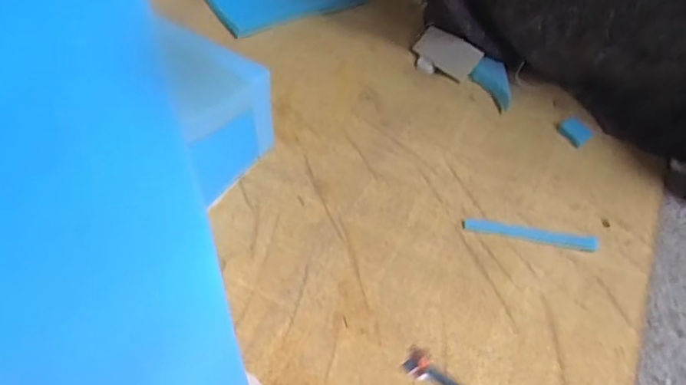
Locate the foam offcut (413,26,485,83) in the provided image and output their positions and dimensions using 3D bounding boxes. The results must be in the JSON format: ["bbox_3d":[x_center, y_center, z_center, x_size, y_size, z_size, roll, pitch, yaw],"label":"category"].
[{"bbox_3d":[0.238,-0.322,1.287,0.157,0.079,0.008,40,27,26],"label":"foam offcut"}]

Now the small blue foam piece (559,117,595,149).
[{"bbox_3d":[0.501,-0.132,1.211,0.056,0.022,0.066,-30,60,-26],"label":"small blue foam piece"}]

